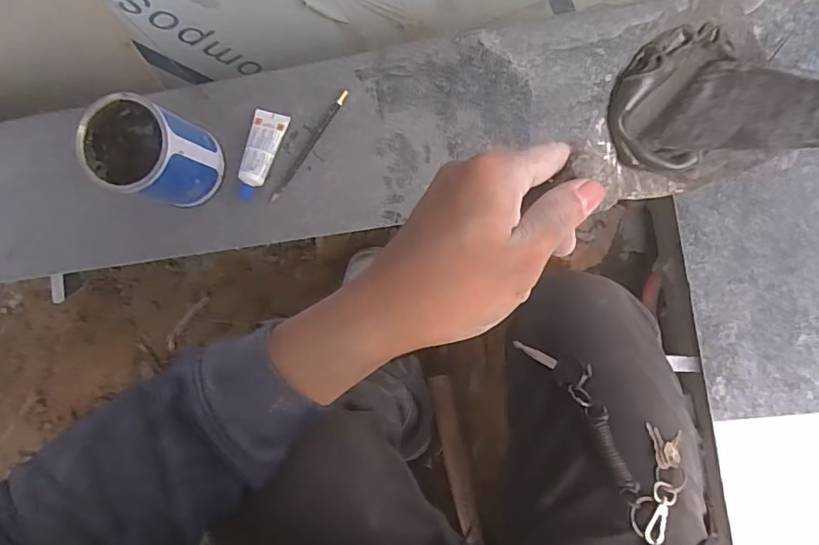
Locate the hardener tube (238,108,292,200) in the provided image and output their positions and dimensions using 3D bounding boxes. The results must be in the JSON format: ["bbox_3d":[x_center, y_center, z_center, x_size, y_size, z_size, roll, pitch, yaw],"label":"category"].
[{"bbox_3d":[-0.180,-0.142,0.616,0.040,0.020,0.110,15,90,8],"label":"hardener tube"}]

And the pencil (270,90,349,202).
[{"bbox_3d":[-0.122,-0.153,0.619,0.009,0.007,0.158,37,93,7],"label":"pencil"}]

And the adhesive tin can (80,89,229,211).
[{"bbox_3d":[-0.288,-0.133,0.576,0.099,0.114,0.094,0,88,8],"label":"adhesive tin can"}]

